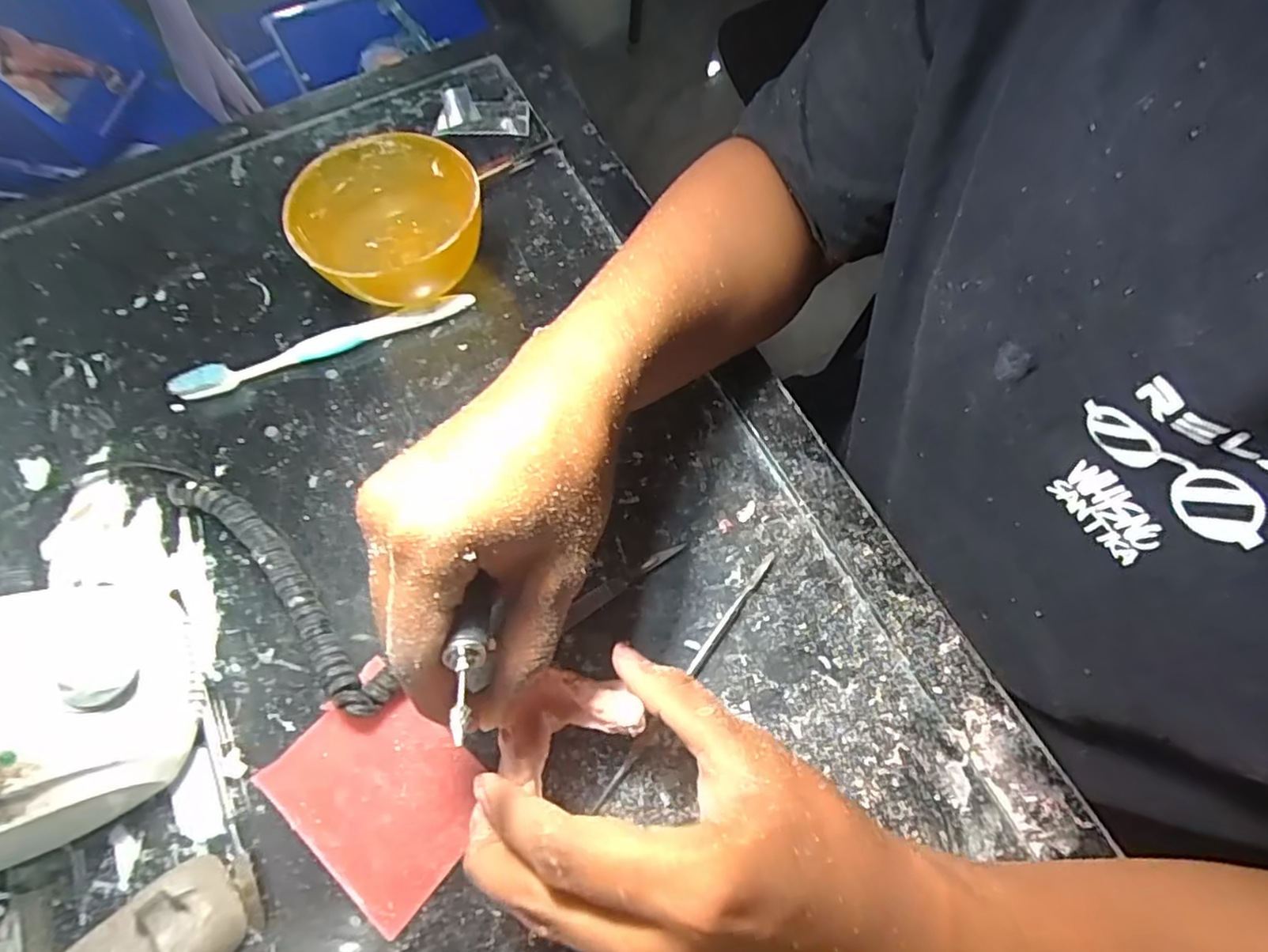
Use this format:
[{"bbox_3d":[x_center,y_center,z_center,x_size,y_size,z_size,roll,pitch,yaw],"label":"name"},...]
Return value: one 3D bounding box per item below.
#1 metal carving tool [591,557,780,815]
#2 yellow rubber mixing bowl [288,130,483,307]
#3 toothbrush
[{"bbox_3d":[0.028,0.099,0.316,0.006,0.004,0.152,35,72,15],"label":"metal carving tool"},{"bbox_3d":[-0.147,-0.150,0.394,0.108,0.067,0.102,-1,67,1],"label":"yellow rubber mixing bowl"},{"bbox_3d":[-0.195,-0.084,0.396,0.185,0.020,0.013,-21,68,-7],"label":"toothbrush"}]

